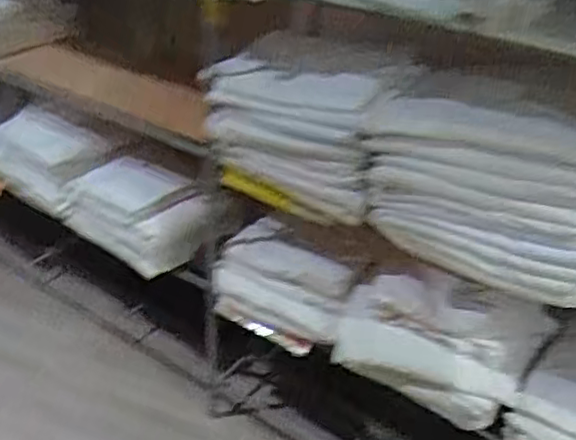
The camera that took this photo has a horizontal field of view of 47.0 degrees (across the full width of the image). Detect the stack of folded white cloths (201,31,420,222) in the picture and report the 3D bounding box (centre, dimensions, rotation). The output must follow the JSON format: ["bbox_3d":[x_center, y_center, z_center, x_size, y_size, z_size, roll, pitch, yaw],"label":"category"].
[{"bbox_3d":[0.042,-0.203,1.325,0.355,0.285,0.286,19,37,23],"label":"stack of folded white cloths"}]

